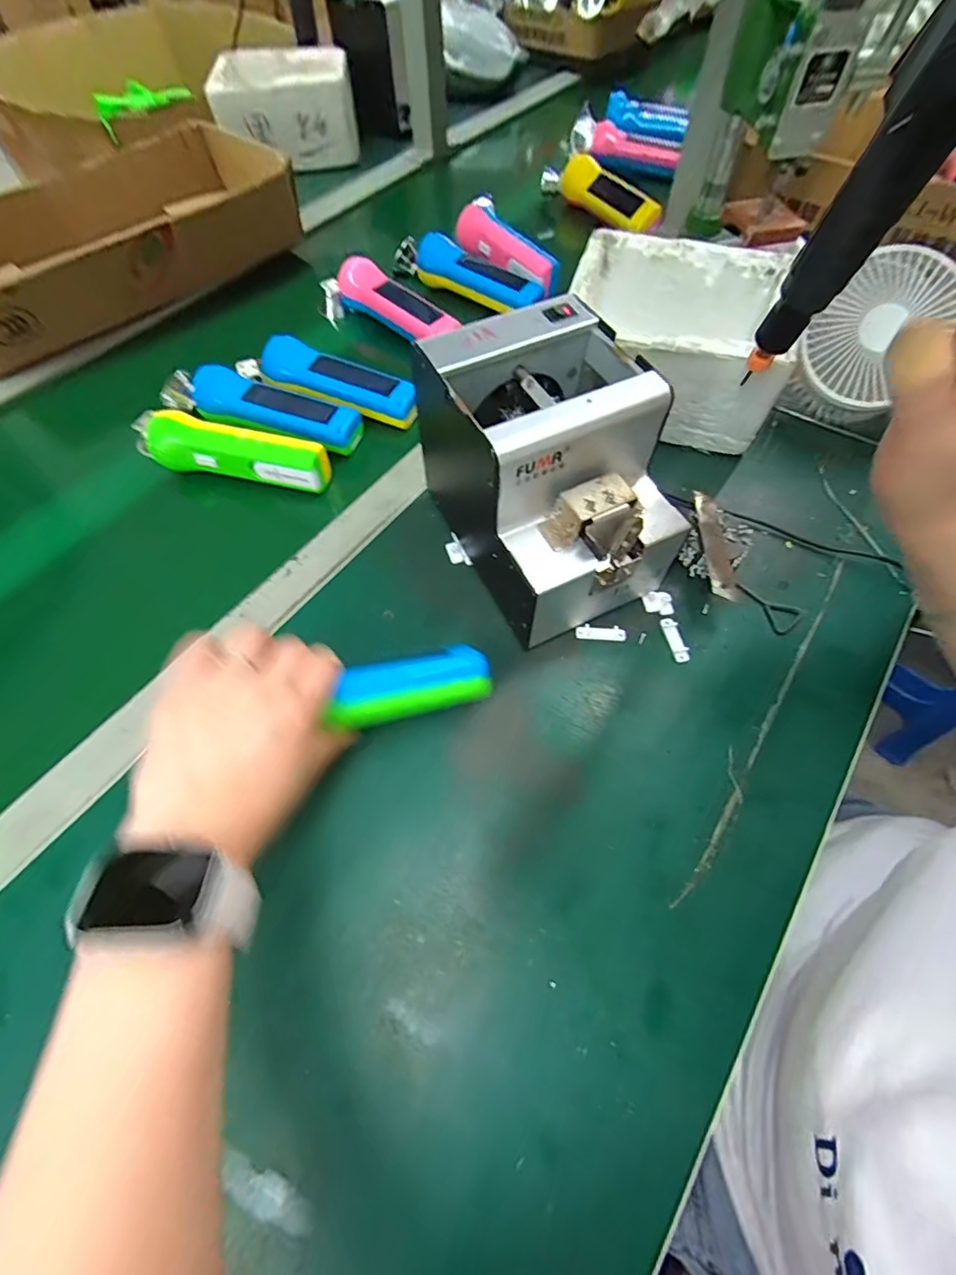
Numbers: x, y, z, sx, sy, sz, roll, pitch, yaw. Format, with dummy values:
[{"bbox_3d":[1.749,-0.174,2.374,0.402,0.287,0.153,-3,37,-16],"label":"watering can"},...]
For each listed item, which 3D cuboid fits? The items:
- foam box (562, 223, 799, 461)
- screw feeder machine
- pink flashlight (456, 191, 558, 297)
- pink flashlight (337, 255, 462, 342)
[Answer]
[{"bbox_3d":[0.184,-0.286,0.488,0.186,0.098,0.187,7,63,4],"label":"foam box"},{"bbox_3d":[0.048,-0.116,0.370,0.129,0.147,0.180,-27,65,-13],"label":"screw feeder machine"},{"bbox_3d":[0.037,-0.492,0.628,0.057,0.040,0.169,-32,65,-16],"label":"pink flashlight"},{"bbox_3d":[-0.094,-0.382,0.576,0.154,0.038,0.047,36,67,19],"label":"pink flashlight"}]

